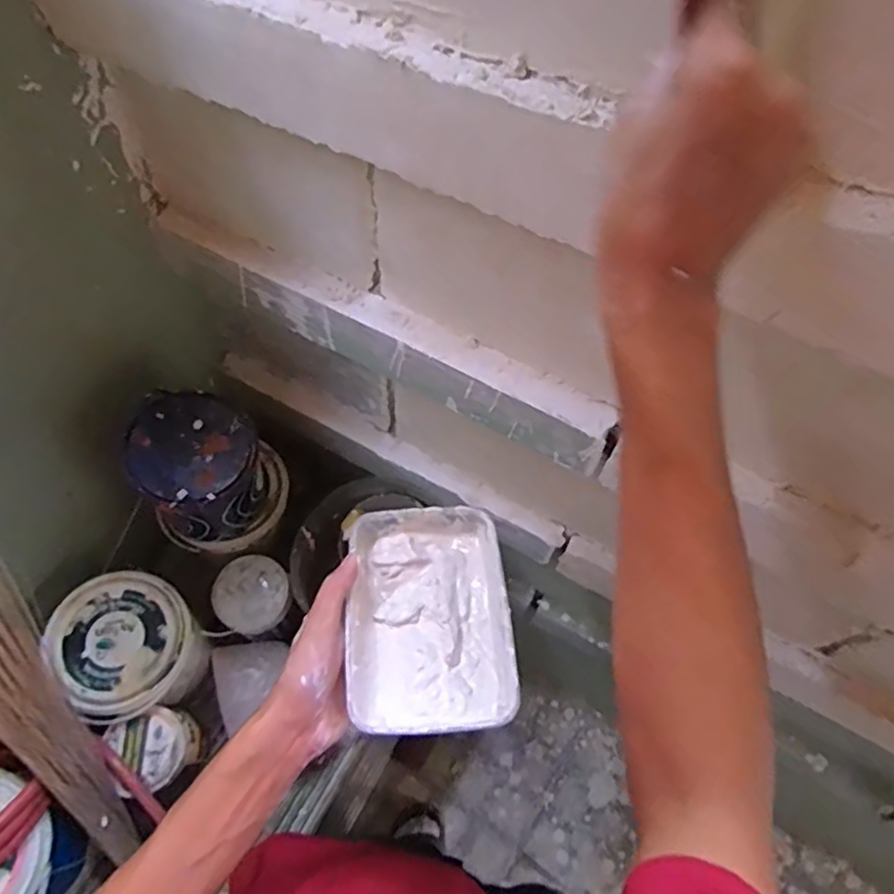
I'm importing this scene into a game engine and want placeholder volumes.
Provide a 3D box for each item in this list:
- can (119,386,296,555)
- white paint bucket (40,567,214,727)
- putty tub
[{"bbox_3d":[-0.311,0.047,0.842,0.144,0.218,0.146,0,61,-1],"label":"can"},{"bbox_3d":[-0.432,0.284,0.886,0.176,0.163,0.166,0,61,-1],"label":"white paint bucket"},{"bbox_3d":[-0.015,0.122,0.464,0.113,0.053,0.165,-4,61,-3],"label":"putty tub"}]

